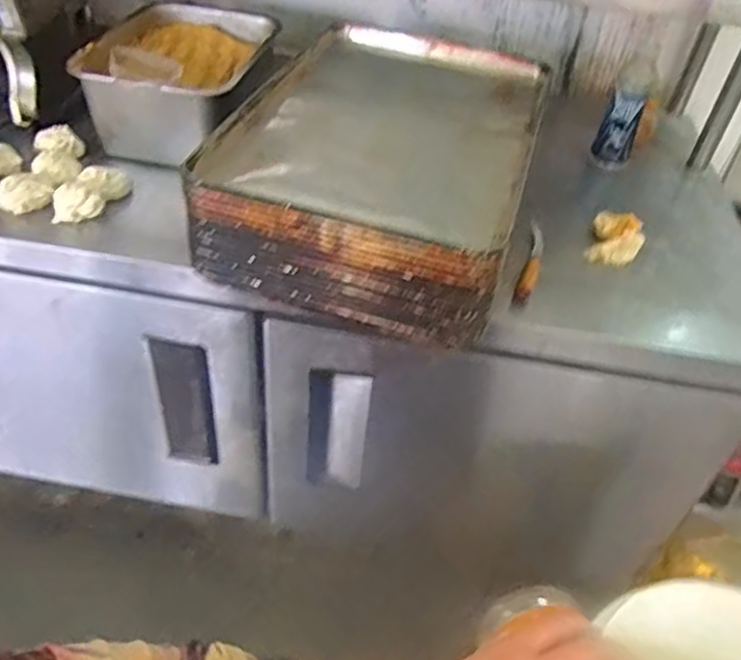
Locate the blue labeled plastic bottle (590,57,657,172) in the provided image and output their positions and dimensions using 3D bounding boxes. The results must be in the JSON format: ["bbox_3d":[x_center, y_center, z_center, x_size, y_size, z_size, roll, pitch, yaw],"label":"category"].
[{"bbox_3d":[0.448,-0.379,1.166,0.064,0.182,0.051,21,45,15],"label":"blue labeled plastic bottle"}]

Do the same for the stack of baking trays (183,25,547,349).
[{"bbox_3d":[0.027,-0.267,1.025,0.401,0.153,0.617,15,43,9],"label":"stack of baking trays"}]

